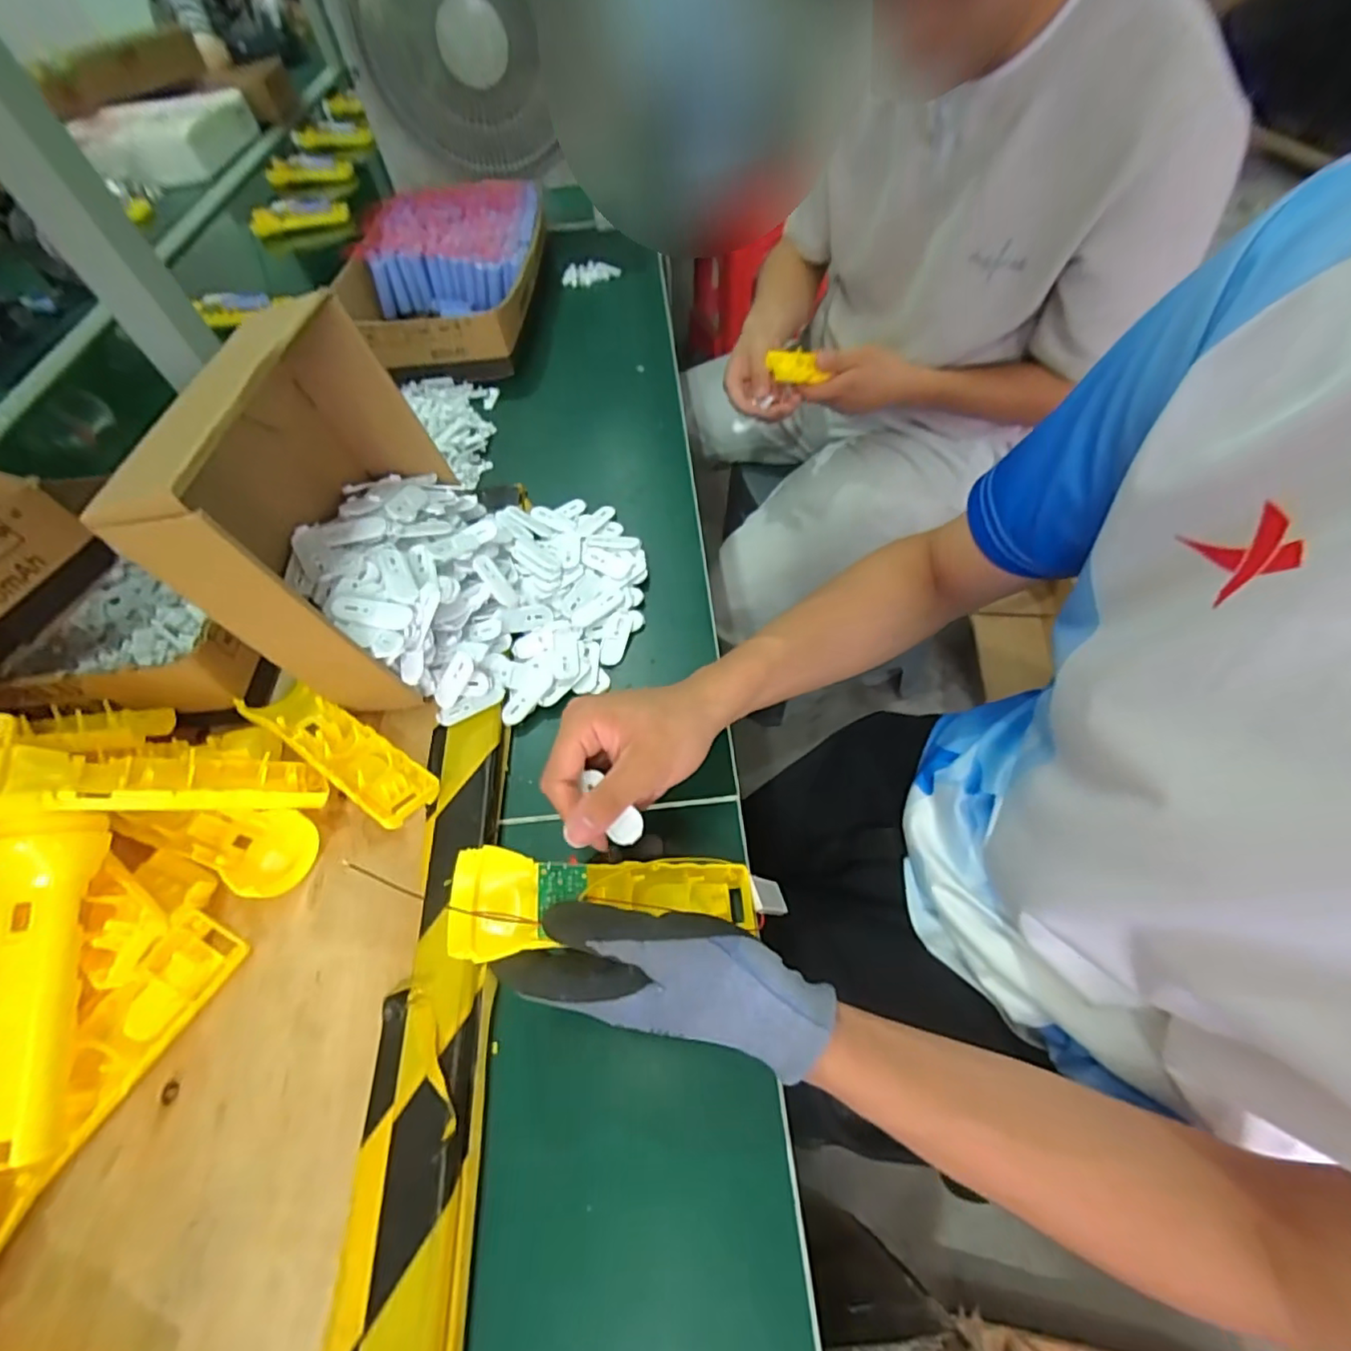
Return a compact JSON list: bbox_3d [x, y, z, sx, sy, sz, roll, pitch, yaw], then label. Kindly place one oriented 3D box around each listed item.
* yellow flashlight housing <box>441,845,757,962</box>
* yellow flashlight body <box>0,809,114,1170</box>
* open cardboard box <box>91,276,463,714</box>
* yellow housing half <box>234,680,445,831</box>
[{"bbox_3d":[-0.033,0.119,0.322,0.166,0.022,0.048,6,53,-25],"label":"yellow flashlight housing"},{"bbox_3d":[-0.331,0.153,0.301,0.044,0.027,0.161,-5,76,-2],"label":"yellow flashlight body"},{"bbox_3d":[-0.237,-0.107,0.409,0.090,0.204,0.206,-4,56,3],"label":"open cardboard box"},{"bbox_3d":[-0.230,0.048,0.409,0.154,0.020,0.041,29,61,19],"label":"yellow housing half"}]

